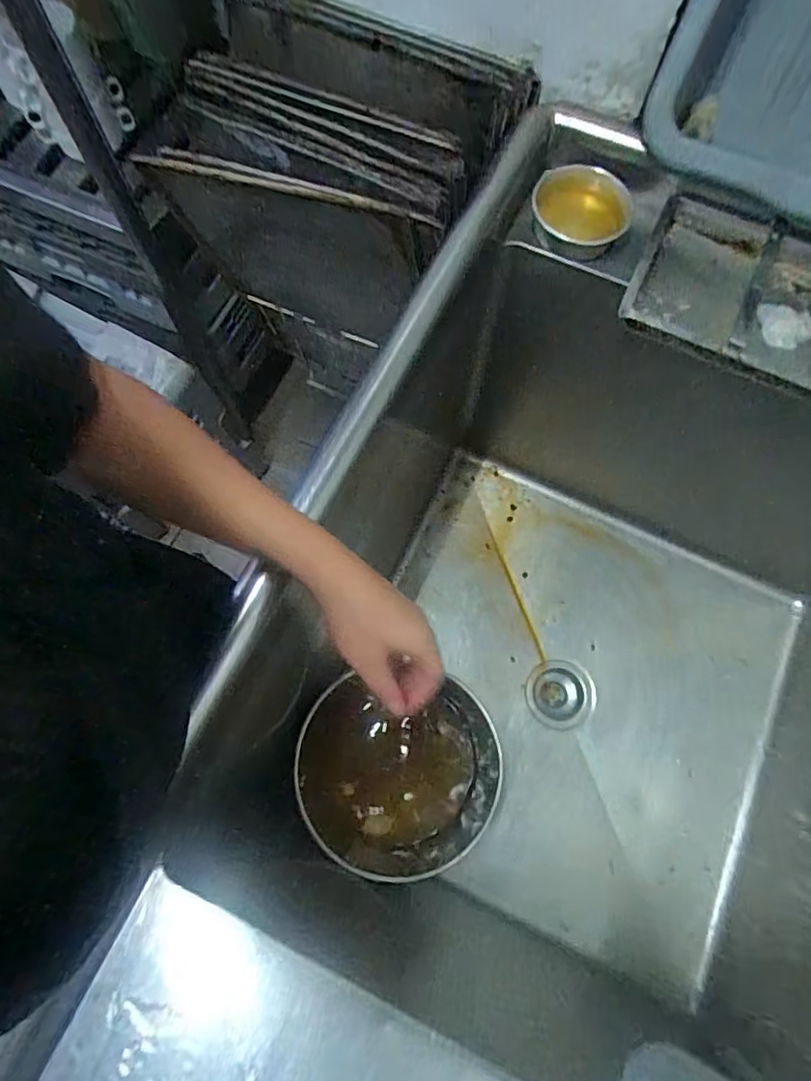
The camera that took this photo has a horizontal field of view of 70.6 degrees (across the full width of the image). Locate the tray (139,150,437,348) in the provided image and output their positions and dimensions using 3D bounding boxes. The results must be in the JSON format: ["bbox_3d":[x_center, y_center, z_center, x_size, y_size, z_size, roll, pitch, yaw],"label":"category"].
[{"bbox_3d":[-0.125,-0.349,0.737,0.359,0.284,0.020,23,81,12],"label":"tray"}]

